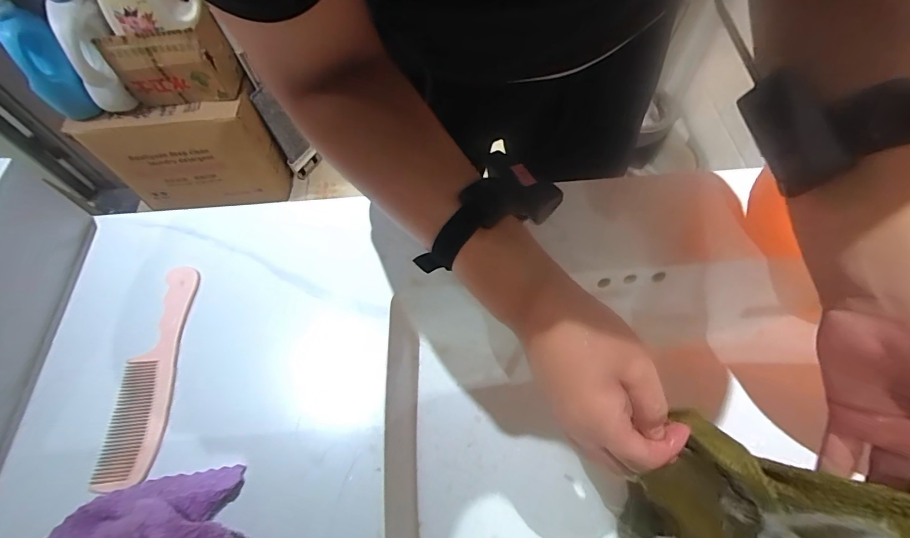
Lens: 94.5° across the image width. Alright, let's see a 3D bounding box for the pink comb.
[{"bbox_3d":[-0.289,0.093,0.403,0.050,0.009,0.210,-2,61,1],"label":"pink comb"}]

